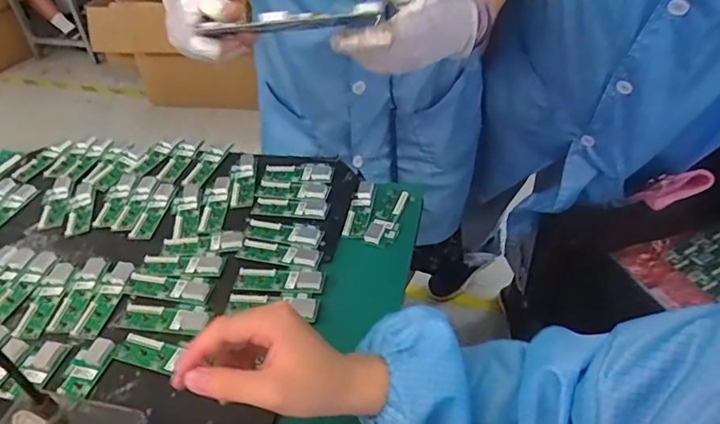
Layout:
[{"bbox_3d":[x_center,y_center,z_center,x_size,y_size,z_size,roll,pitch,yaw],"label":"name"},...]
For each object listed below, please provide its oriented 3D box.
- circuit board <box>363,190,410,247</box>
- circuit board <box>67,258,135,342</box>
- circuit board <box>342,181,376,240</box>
[{"bbox_3d":[0.036,0.004,0.648,0.036,0.015,0.099,10,43,13],"label":"circuit board"},{"bbox_3d":[-0.286,0.095,0.566,0.031,0.010,0.097,6,43,8],"label":"circuit board"},{"bbox_3d":[0.002,-0.006,0.662,0.032,0.011,0.099,6,43,9],"label":"circuit board"}]

